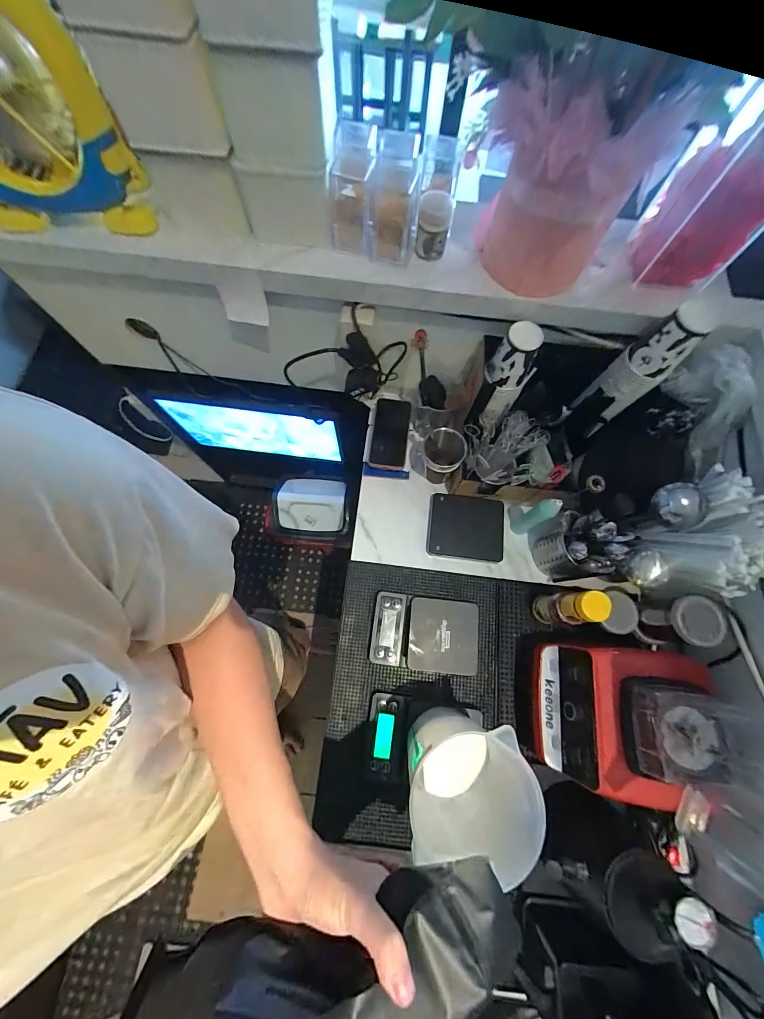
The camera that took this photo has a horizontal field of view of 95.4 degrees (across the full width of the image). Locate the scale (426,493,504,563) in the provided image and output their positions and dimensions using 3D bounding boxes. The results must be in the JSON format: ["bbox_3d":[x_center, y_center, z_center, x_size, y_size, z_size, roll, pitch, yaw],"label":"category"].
[{"bbox_3d":[0.171,0.037,0.709,0.147,0.031,0.127,8,73,0],"label":"scale"}]

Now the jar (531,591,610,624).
[{"bbox_3d":[0.315,0.170,0.594,0.044,0.181,0.049,2,73,-2],"label":"jar"}]

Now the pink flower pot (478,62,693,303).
[{"bbox_3d":[0.208,-0.385,0.443,0.145,0.190,0.158,-27,76,-10],"label":"pink flower pot"}]

